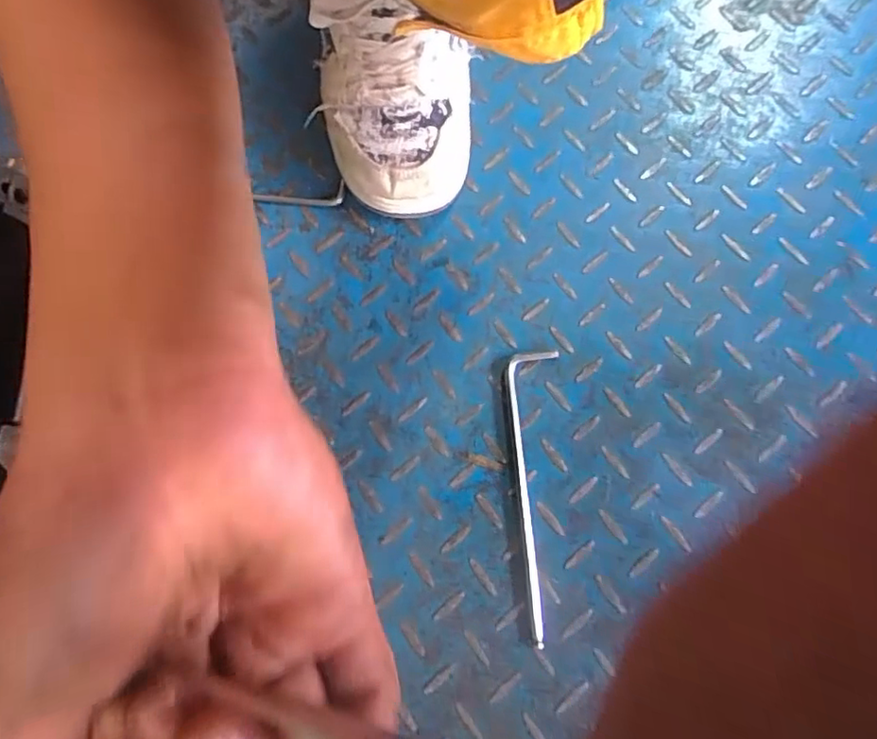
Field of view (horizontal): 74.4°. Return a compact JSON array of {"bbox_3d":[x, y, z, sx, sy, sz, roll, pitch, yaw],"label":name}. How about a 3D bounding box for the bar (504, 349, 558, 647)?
[{"bbox_3d":[0.063,0.076,0.367,0.032,0.004,0.181,-2,74,3],"label":"bar"}]

